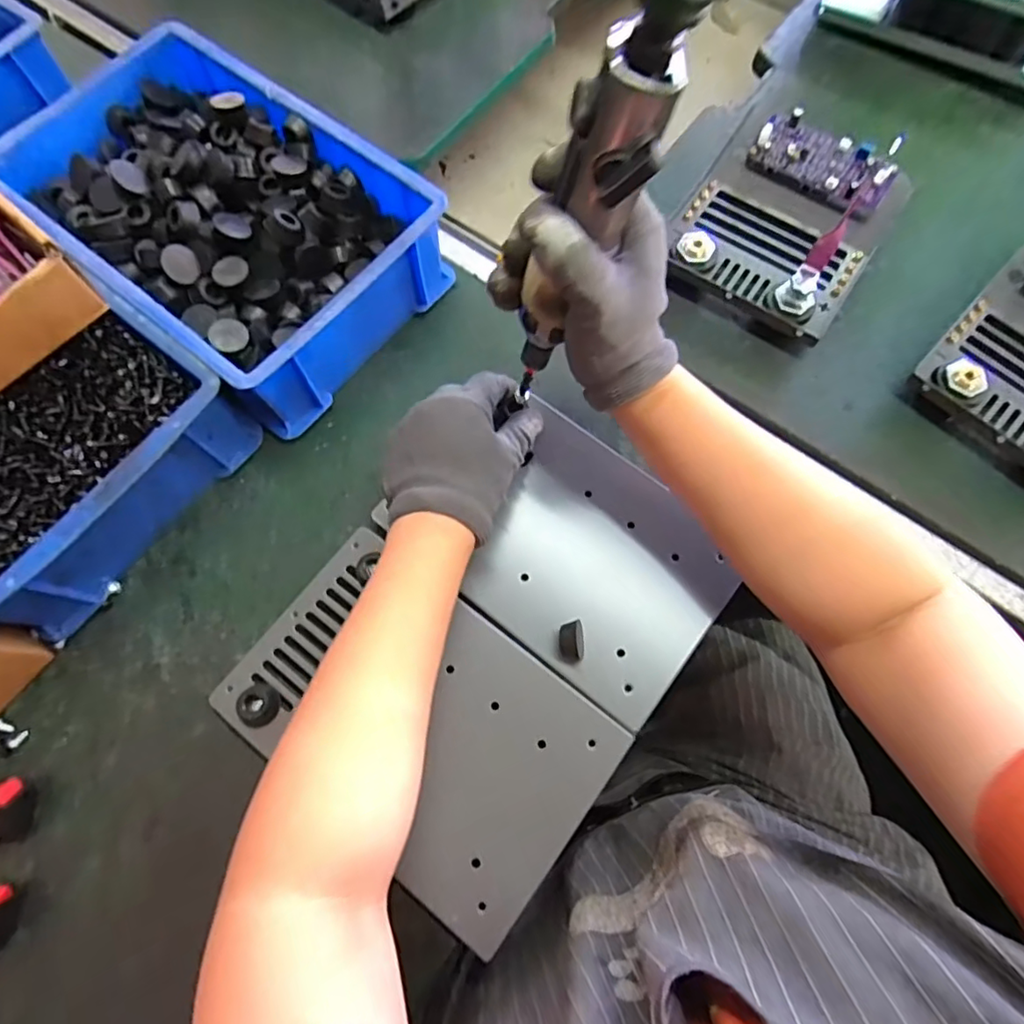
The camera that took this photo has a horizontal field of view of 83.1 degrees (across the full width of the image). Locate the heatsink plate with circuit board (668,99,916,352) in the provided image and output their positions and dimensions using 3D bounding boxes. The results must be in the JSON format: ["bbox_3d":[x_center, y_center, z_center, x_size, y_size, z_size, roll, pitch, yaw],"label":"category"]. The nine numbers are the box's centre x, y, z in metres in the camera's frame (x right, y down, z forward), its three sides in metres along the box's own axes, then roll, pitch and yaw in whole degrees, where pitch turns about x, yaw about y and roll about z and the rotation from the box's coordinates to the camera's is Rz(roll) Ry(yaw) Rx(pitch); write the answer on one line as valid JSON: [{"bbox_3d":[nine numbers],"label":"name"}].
[{"bbox_3d":[0.222,-0.238,0.473,0.153,0.049,0.182,35,76,11],"label":"heatsink plate with circuit board"}]

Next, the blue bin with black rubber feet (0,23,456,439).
[{"bbox_3d":[-0.221,-0.224,0.452,0.316,0.089,0.201,38,76,12],"label":"blue bin with black rubber feet"}]

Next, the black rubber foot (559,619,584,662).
[{"bbox_3d":[0.038,0.082,0.369,0.017,0.023,0.025,0,72,1],"label":"black rubber foot"}]

